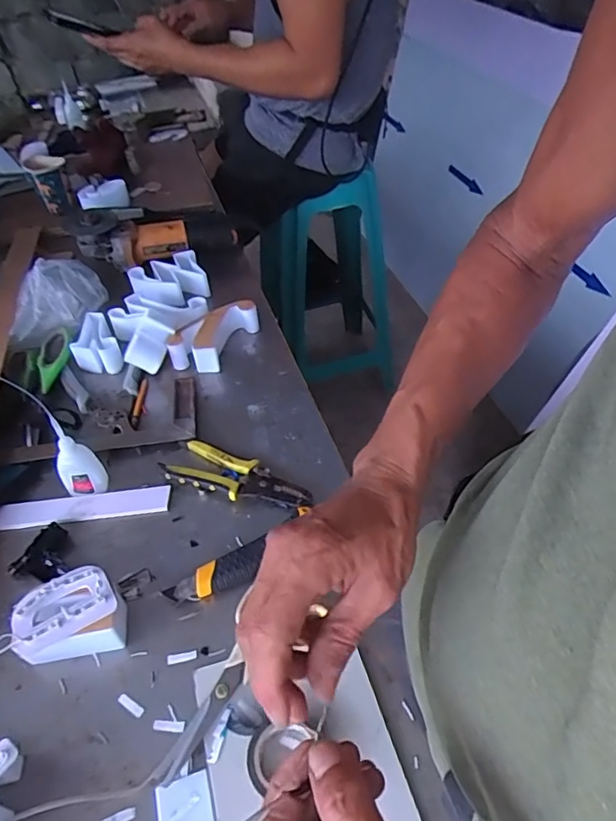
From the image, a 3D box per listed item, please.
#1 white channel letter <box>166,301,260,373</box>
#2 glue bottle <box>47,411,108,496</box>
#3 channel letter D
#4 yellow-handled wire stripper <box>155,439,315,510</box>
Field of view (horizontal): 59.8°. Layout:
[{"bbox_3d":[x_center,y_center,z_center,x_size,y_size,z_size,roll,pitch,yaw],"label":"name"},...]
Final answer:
[{"bbox_3d":[-0.133,-0.107,0.758,0.072,0.048,0.135,23,51,22],"label":"white channel letter"},{"bbox_3d":[-0.246,0.053,0.570,0.033,0.095,0.040,27,52,25],"label":"glue bottle"},{"bbox_3d":[-0.209,0.182,0.477,0.085,0.050,0.063,-16,48,-13],"label":"channel letter D"},{"bbox_3d":[-0.082,0.072,0.592,0.176,0.016,0.057,18,49,18],"label":"yellow-handled wire stripper"}]

